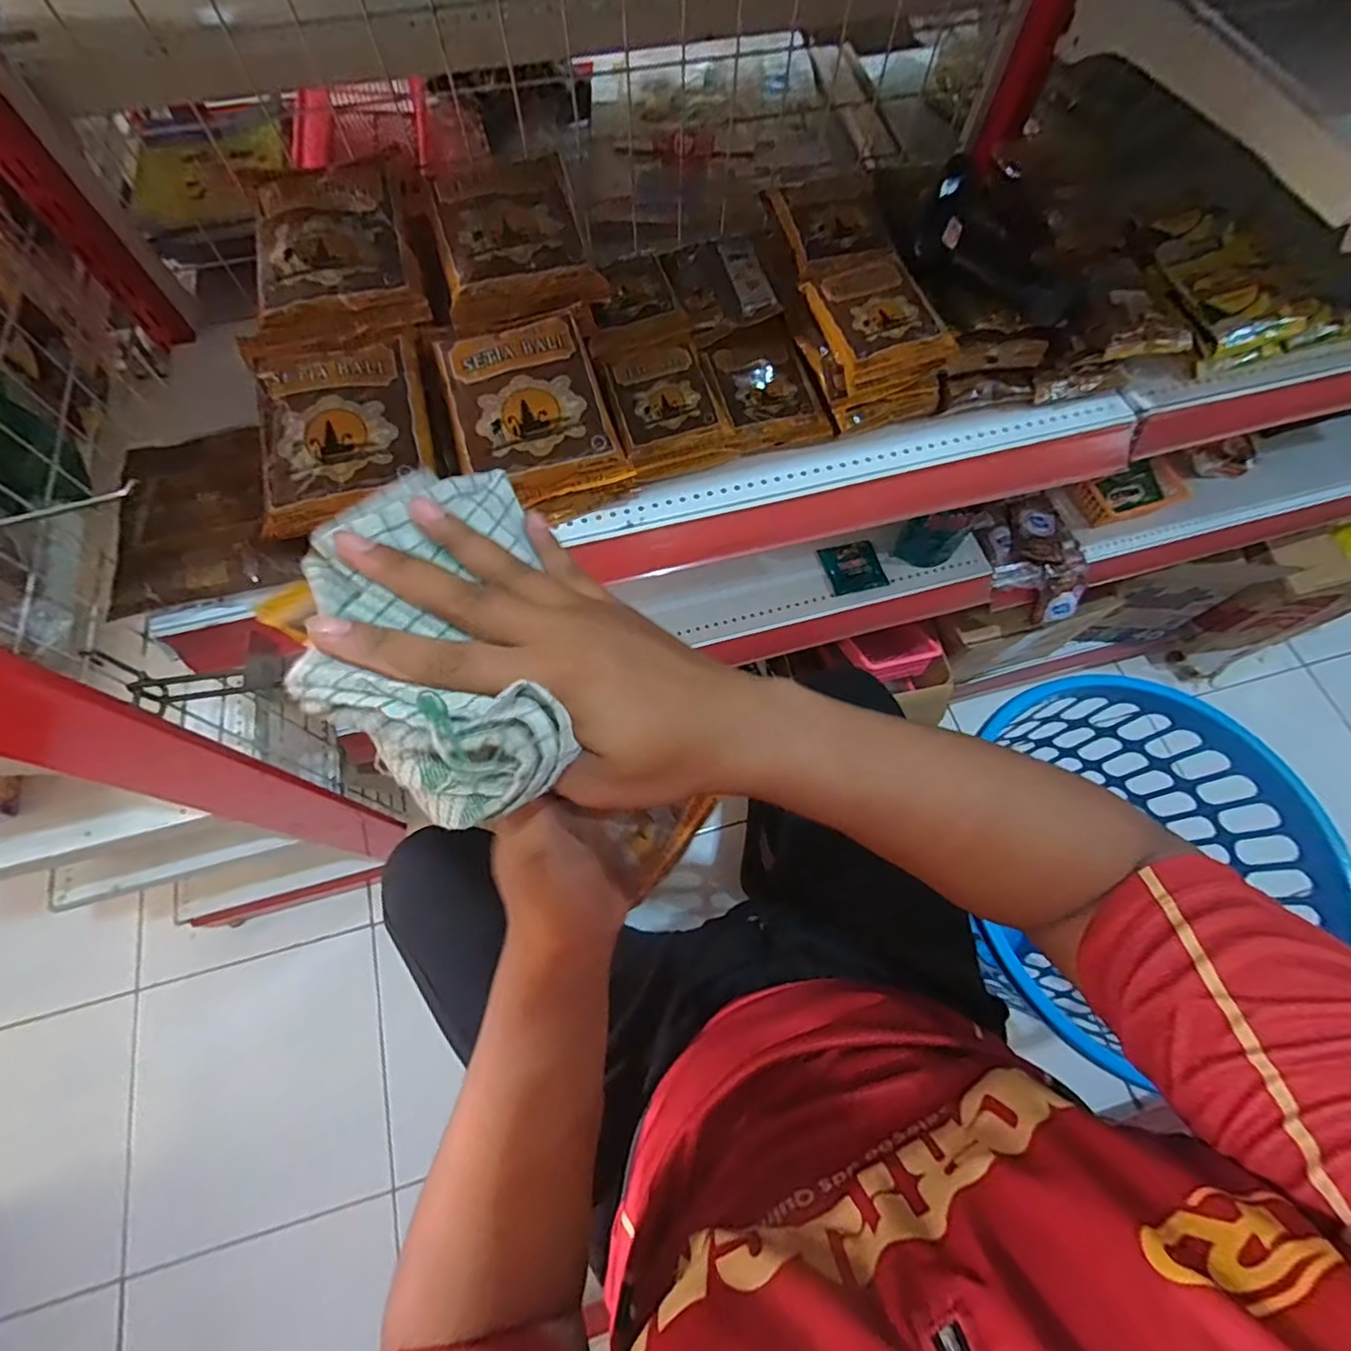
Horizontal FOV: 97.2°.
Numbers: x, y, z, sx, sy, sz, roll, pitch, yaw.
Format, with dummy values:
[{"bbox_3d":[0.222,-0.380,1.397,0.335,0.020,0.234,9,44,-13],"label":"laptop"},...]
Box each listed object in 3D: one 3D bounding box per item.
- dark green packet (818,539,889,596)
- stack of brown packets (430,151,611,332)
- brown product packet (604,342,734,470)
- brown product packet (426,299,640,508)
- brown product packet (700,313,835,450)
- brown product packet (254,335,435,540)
[{"bbox_3d":[0.242,-0.147,0.810,0.080,0.012,0.067,-13,82,-1],"label":"dark green packet"},{"bbox_3d":[-0.142,-0.382,0.519,0.128,0.044,0.144,-17,70,-8],"label":"stack of brown packets"},{"bbox_3d":[-0.008,-0.240,0.523,0.085,0.020,0.104,-14,69,-7],"label":"brown product packet"},{"bbox_3d":[-0.119,-0.218,0.488,0.127,0.042,0.147,-16,69,-8],"label":"brown product packet"},{"bbox_3d":[0.078,-0.267,0.546,0.090,0.020,0.128,-16,69,-8],"label":"brown product packet"},{"bbox_3d":[-0.261,-0.193,0.465,0.124,0.037,0.148,-12,69,-6],"label":"brown product packet"}]

